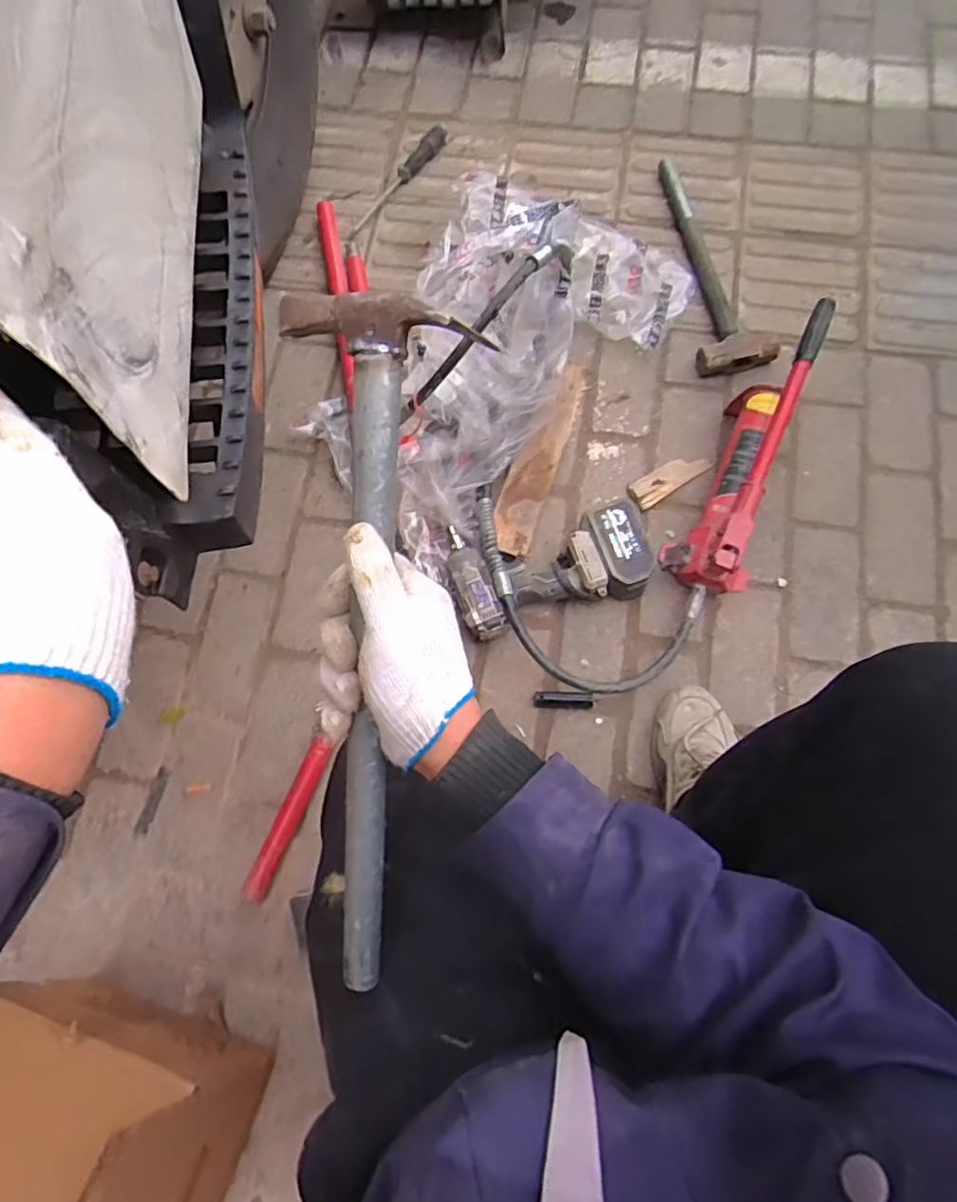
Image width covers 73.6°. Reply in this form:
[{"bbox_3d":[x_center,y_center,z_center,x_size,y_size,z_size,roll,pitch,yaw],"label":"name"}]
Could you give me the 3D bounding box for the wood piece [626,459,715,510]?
[{"bbox_3d":[0.272,-0.177,0.920,0.113,0.024,0.043,-29,75,-7],"label":"wood piece"}]

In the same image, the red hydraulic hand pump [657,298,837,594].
[{"bbox_3d":[0.367,-0.203,0.853,0.114,0.140,0.396,22,78,9],"label":"red hydraulic hand pump"}]

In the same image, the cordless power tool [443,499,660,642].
[{"bbox_3d":[0.091,-0.056,0.859,0.262,0.073,0.161,-18,75,-1],"label":"cordless power tool"}]

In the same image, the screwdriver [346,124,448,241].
[{"bbox_3d":[-0.140,-0.718,1.088,0.032,0.026,0.259,38,78,12],"label":"screwdriver"}]

